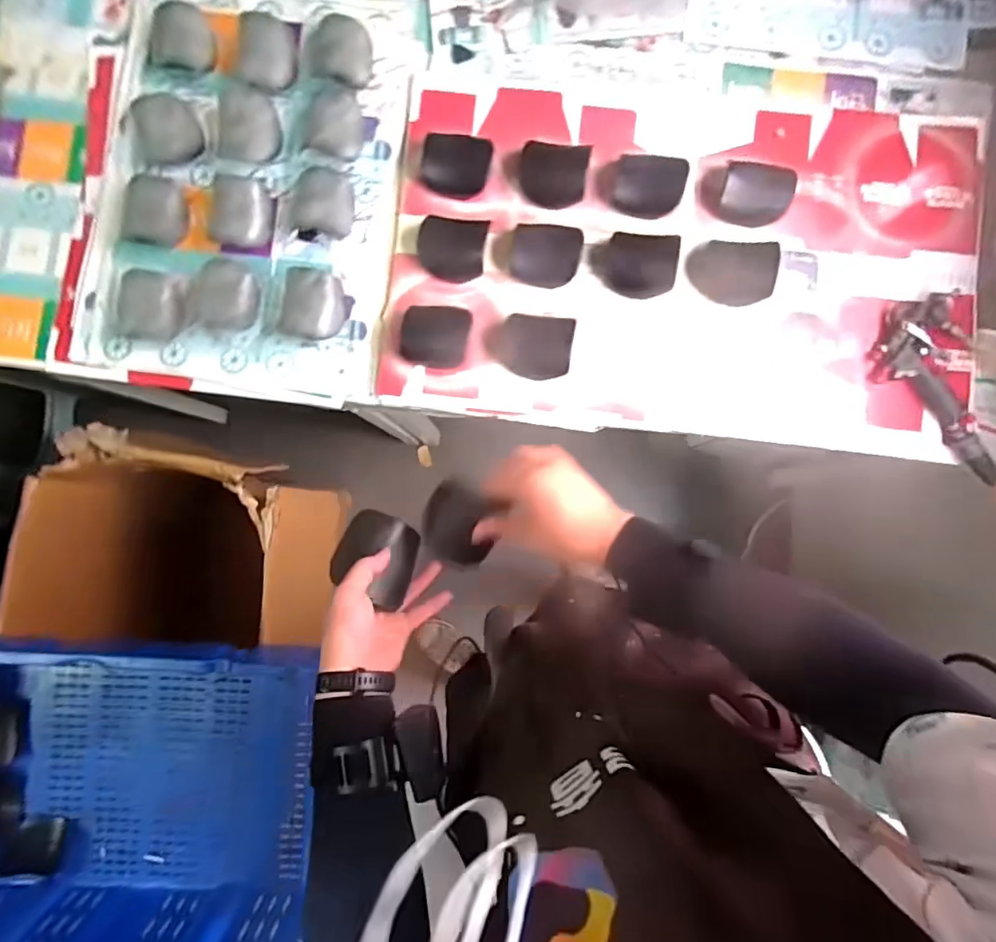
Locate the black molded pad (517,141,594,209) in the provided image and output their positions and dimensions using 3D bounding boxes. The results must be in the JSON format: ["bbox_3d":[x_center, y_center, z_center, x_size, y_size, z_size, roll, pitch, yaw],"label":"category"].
[{"bbox_3d":[0.074,-0.397,0.751,0.091,0.005,0.083,10,98,11],"label":"black molded pad"}]

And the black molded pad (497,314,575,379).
[{"bbox_3d":[0.048,-0.161,0.728,0.095,0.015,0.080,8,107,10],"label":"black molded pad"}]

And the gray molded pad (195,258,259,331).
[{"bbox_3d":[-0.370,-0.239,0.759,0.081,0.019,0.100,-7,84,1],"label":"gray molded pad"}]

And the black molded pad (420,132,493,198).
[{"bbox_3d":[-0.056,-0.415,0.755,0.094,0.035,0.083,5,84,3],"label":"black molded pad"}]

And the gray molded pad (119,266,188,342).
[{"bbox_3d":[-0.473,-0.226,0.761,0.092,0.021,0.088,7,84,3],"label":"gray molded pad"}]

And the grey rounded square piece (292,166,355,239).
[{"bbox_3d":[-0.239,-0.375,0.775,0.085,0.014,0.092,15,85,4],"label":"grey rounded square piece"}]

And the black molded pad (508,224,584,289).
[{"bbox_3d":[0.063,-0.287,0.738,0.090,0.019,0.079,13,84,4],"label":"black molded pad"}]

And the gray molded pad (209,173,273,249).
[{"bbox_3d":[-0.357,-0.361,0.772,0.084,0.029,0.106,2,84,2],"label":"gray molded pad"}]

